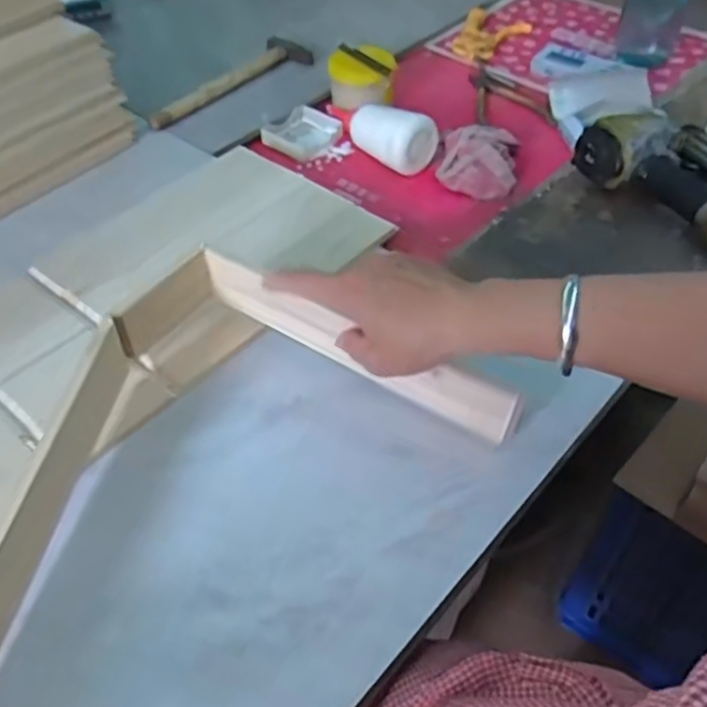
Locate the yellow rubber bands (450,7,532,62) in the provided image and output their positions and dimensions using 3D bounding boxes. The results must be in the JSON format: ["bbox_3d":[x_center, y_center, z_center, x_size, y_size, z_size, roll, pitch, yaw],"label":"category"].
[{"bbox_3d":[0.199,-0.462,1.011,0.087,0.022,0.136,19,50,16],"label":"yellow rubber bands"}]

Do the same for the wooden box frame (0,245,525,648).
[{"bbox_3d":[-0.119,0.053,0.500,0.438,0.085,0.250,-28,53,-23],"label":"wooden box frame"}]

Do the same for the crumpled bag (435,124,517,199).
[{"bbox_3d":[0.138,-0.218,0.772,0.084,0.036,0.109,9,48,8],"label":"crumpled bag"}]

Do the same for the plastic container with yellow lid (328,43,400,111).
[{"bbox_3d":[0.009,-0.341,0.873,0.082,0.057,0.071,0,48,0],"label":"plastic container with yellow lid"}]

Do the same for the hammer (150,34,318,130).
[{"bbox_3d":[-0.159,-0.348,0.894,0.065,0.021,0.251,31,55,26],"label":"hammer"}]

